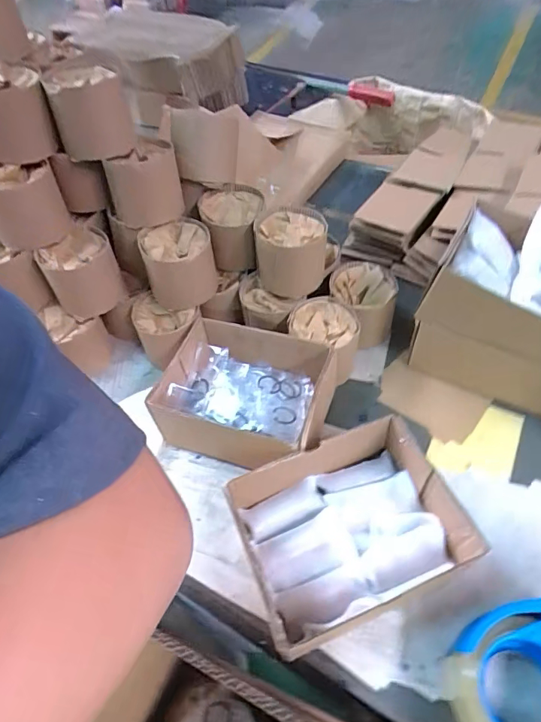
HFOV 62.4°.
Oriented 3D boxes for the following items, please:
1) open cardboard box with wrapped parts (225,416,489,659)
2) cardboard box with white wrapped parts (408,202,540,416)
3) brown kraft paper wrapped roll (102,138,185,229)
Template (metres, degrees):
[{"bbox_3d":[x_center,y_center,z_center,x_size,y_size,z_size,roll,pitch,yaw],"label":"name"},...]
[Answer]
[{"bbox_3d":[0.077,0.172,0.448,0.206,0.085,0.156,-21,54,-10],"label":"open cardboard box with wrapped parts"},{"bbox_3d":[0.294,-0.063,0.549,0.189,0.150,0.157,24,58,21],"label":"cardboard box with white wrapped parts"},{"bbox_3d":[-0.169,-0.239,0.598,0.096,0.077,0.090,-2,52,3],"label":"brown kraft paper wrapped roll"}]

